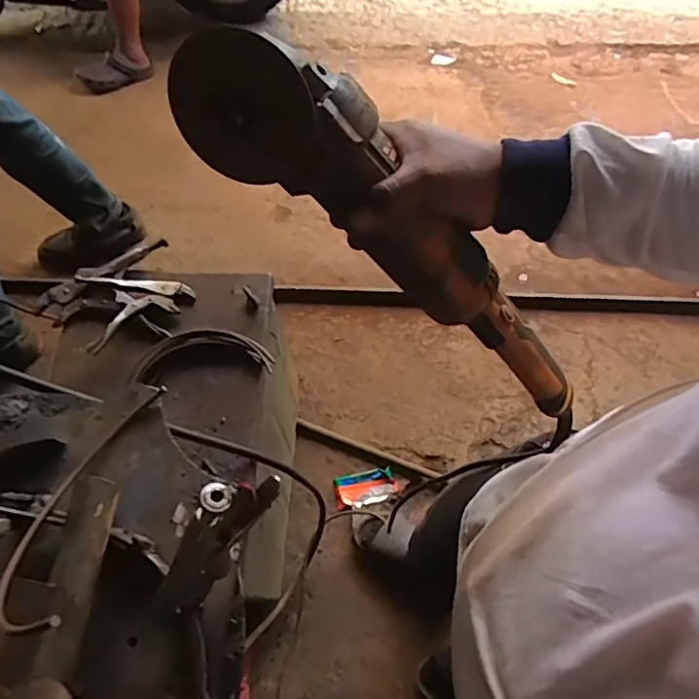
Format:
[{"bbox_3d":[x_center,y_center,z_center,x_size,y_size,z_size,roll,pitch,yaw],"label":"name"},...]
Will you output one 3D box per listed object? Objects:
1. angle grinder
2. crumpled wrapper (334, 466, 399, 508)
[{"bbox_3d":[0.048,-0.079,0.418,0.370,0.080,0.069,37,63,-27],"label":"angle grinder"},{"bbox_3d":[0.039,0.317,1.333,0.139,0.010,0.075,-13,64,-4],"label":"crumpled wrapper"}]

